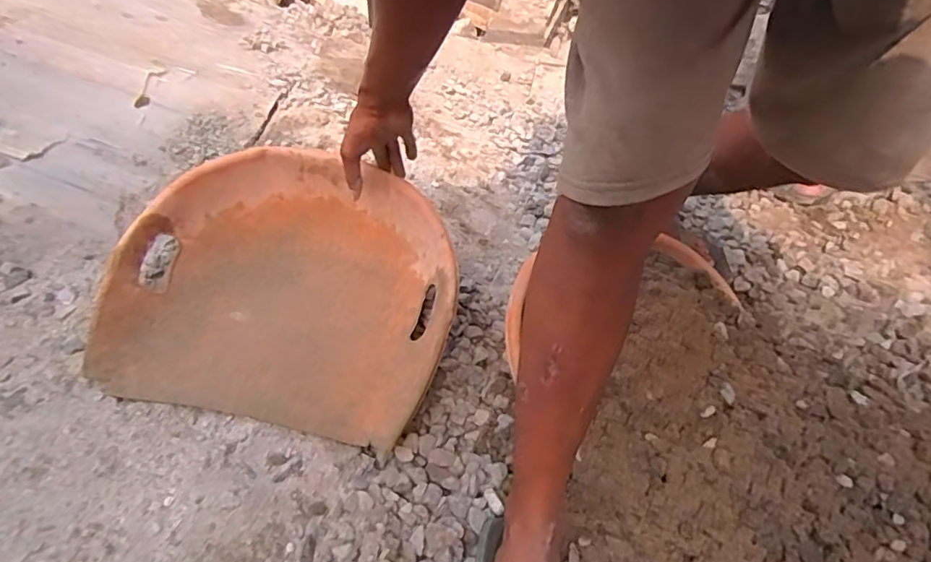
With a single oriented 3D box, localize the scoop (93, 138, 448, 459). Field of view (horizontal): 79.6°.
[{"bbox_3d":[-0.224,-0.002,0.724,0.406,0.128,0.363,8,49,4],"label":"scoop"}]

